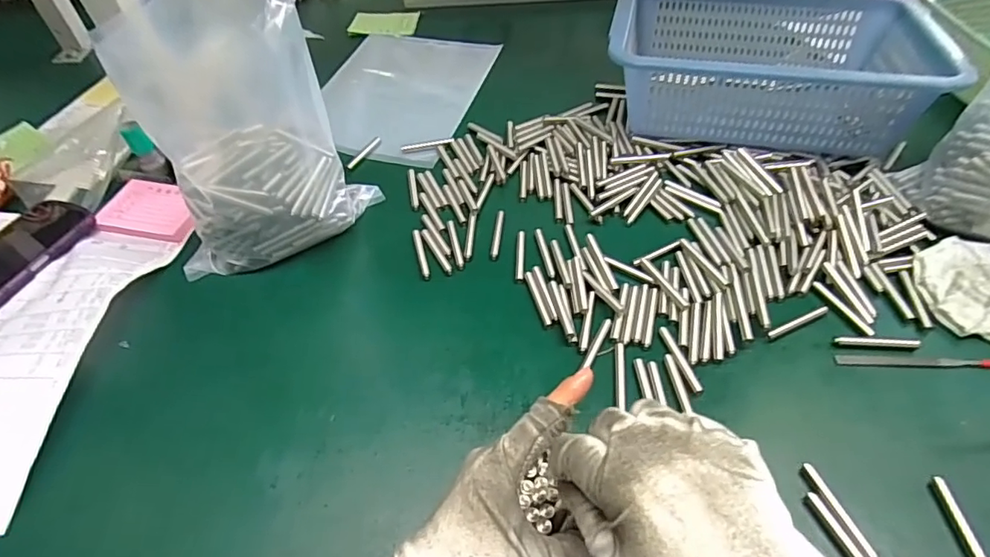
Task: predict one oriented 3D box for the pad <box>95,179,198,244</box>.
[{"bbox_3d":[-0.338,-0.070,0.538,0.107,0.007,0.071,9,51,12],"label":"pad"}]

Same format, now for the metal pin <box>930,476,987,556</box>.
[{"bbox_3d":[0.272,0.146,0.314,0.008,0.011,0.057,-2,49,2],"label":"metal pin"}]

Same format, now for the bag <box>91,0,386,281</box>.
[{"bbox_3d":[-0.198,-0.109,0.431,0.172,0.210,0.080,-20,51,-13],"label":"bag"}]

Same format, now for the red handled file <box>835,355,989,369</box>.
[{"bbox_3d":[0.332,0.060,0.388,0.158,0.004,0.011,1,50,5],"label":"red handled file"}]

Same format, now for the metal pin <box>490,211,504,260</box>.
[{"bbox_3d":[0.002,-0.042,0.495,0.008,0.004,0.060,3,50,7],"label":"metal pin"}]

